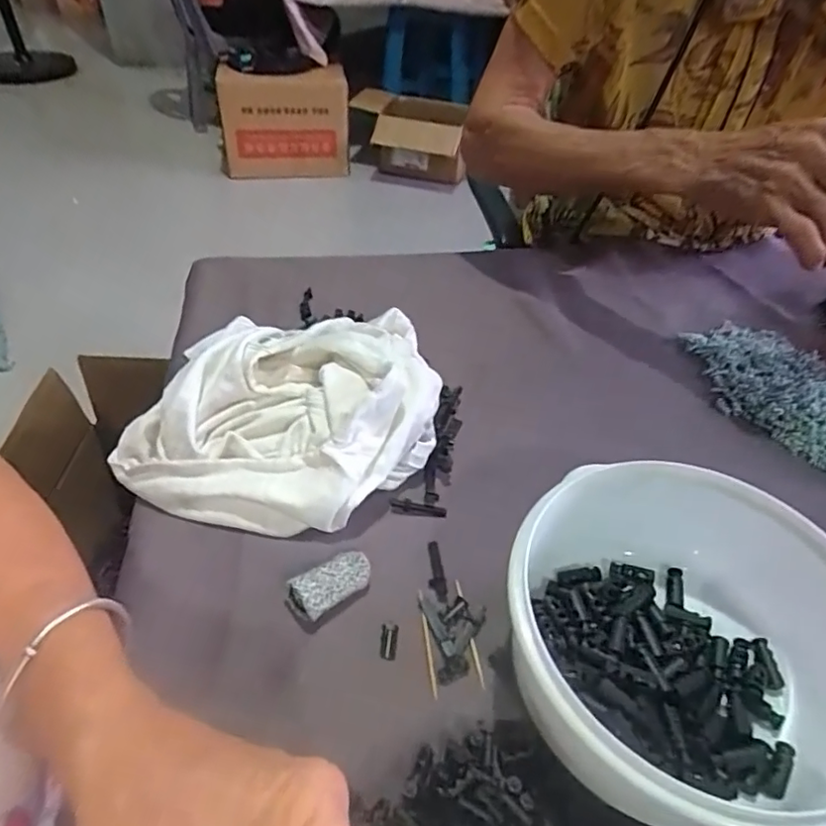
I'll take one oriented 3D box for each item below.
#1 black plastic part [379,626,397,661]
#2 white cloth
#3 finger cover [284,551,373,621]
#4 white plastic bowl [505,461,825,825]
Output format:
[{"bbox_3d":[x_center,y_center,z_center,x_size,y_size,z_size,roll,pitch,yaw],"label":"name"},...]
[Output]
[{"bbox_3d":[-0.013,0.123,0.308,0.009,0.004,0.017,1,44,1],"label":"black plastic part"},{"bbox_3d":[-0.085,0.001,0.389,0.192,0.064,0.155,11,45,11],"label":"white cloth"},{"bbox_3d":[-0.045,0.096,0.323,0.046,0.018,0.023,-31,52,-28],"label":"finger cover"},{"bbox_3d":[0.122,0.109,0.271,0.151,0.077,0.149,0,44,0],"label":"white plastic bowl"}]

